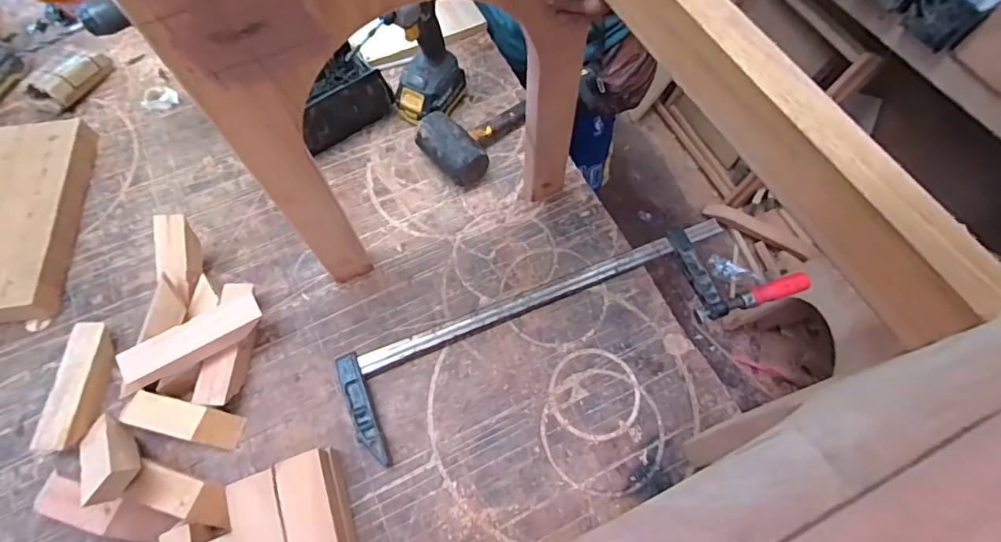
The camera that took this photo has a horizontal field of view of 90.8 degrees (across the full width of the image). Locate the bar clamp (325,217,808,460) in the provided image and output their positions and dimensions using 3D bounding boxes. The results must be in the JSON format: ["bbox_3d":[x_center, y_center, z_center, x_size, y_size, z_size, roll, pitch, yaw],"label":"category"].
[{"bbox_3d":[0.099,0.072,0.670,0.621,0.032,0.146,-20,67,-9],"label":"bar clamp"}]

